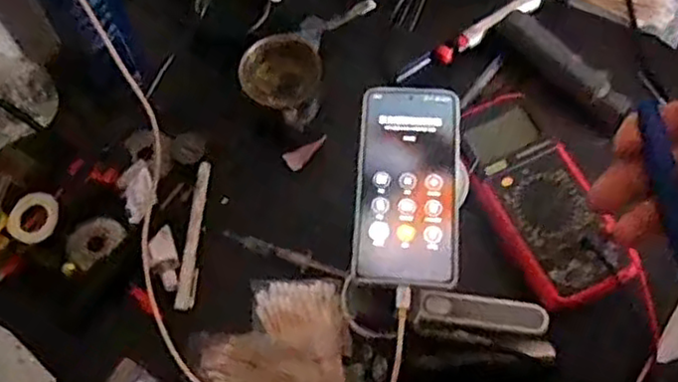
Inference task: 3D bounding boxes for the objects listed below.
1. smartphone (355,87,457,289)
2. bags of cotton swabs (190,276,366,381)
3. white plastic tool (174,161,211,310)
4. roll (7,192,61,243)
[{"bbox_3d":[0.054,-0.008,0.546,0.079,0.018,0.162,4,67,2],"label":"smartphone"},{"bbox_3d":[-0.047,0.126,0.552,0.132,0.024,0.123,3,67,2],"label":"bags of cotton swabs"},{"bbox_3d":[-0.122,0.036,0.602,0.015,0.008,0.129,4,67,2],"label":"white plastic tool"},{"bbox_3d":[-0.255,0.022,0.593,0.038,0.010,0.044,39,73,15],"label":"roll"}]

